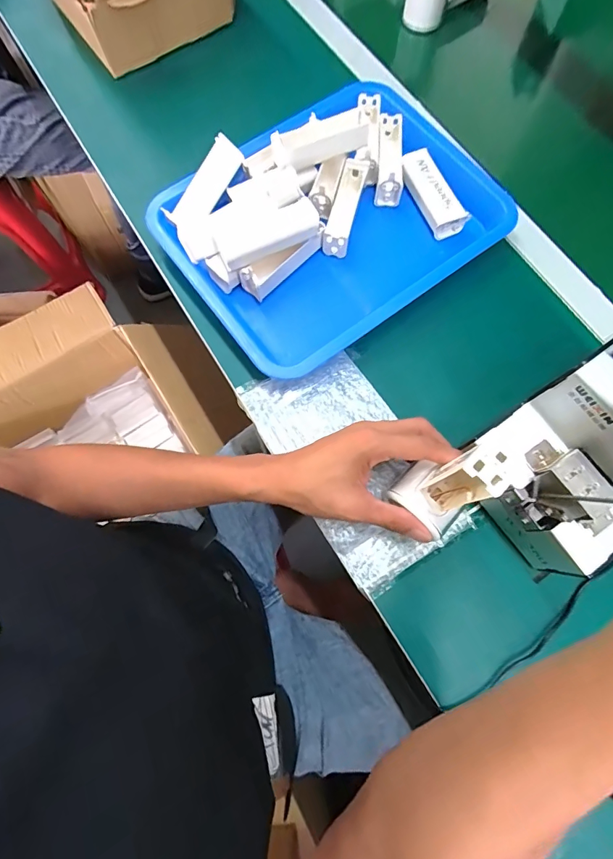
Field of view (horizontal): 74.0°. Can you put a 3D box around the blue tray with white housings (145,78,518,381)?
[{"bbox_3d":[0.027,-0.226,0.427,0.327,0.057,0.253,-37,77,-9],"label":"blue tray with white housings"}]

